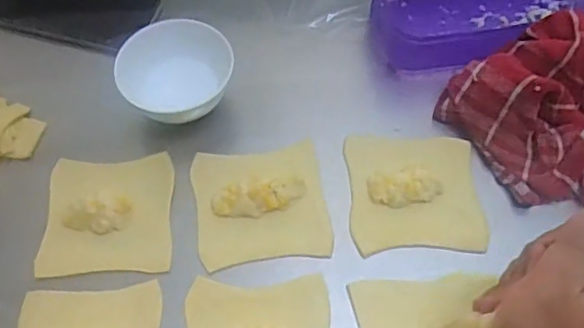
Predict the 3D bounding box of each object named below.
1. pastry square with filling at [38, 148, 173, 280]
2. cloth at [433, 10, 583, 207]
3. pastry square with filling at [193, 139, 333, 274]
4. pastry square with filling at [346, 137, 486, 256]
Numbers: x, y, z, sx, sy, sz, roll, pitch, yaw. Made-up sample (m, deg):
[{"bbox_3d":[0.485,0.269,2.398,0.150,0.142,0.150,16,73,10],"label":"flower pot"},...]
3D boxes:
[{"bbox_3d":[-0.149,0.040,0.495,0.097,0.012,0.101,-3,61,-1],"label":"pastry square with filling"},{"bbox_3d":[0.273,-0.056,0.530,0.230,0.057,0.182,-30,65,-15],"label":"cloth"},{"bbox_3d":[-0.026,0.029,0.501,0.103,0.014,0.102,-7,62,-4],"label":"pastry square with filling"},{"bbox_3d":[0.103,0.018,0.508,0.106,0.017,0.110,-2,61,-1],"label":"pastry square with filling"}]

